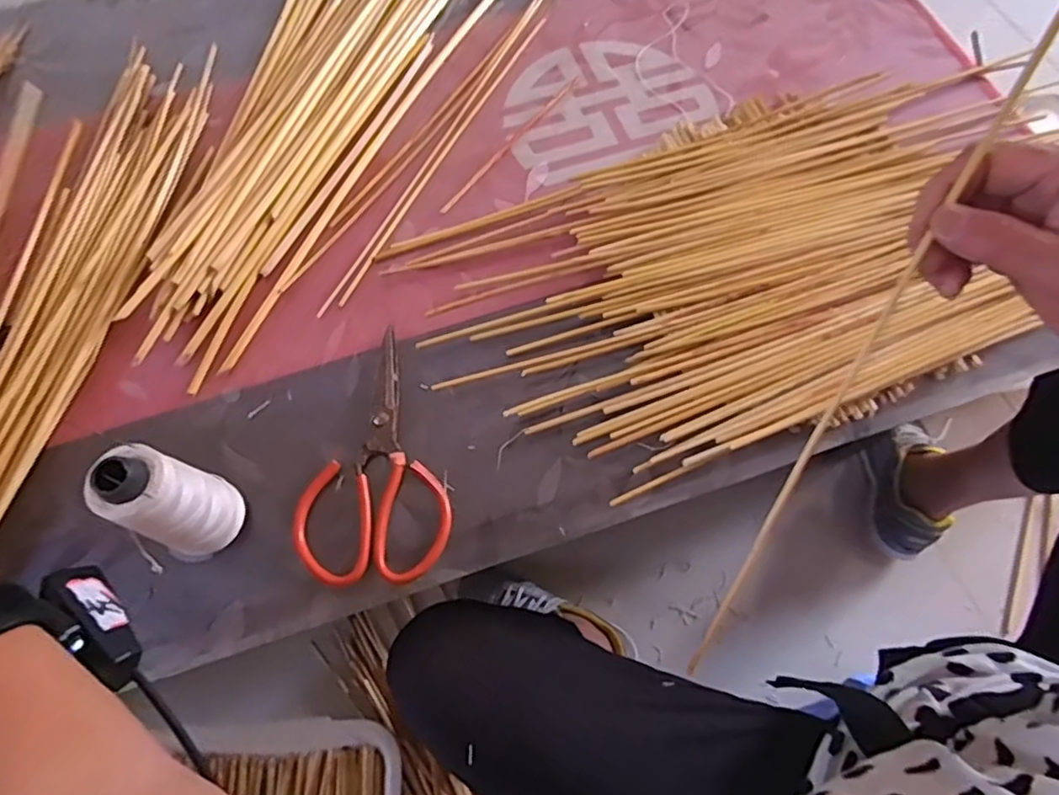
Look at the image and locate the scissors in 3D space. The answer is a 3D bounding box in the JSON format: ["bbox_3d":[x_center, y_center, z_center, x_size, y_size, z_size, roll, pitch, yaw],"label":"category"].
[{"bbox_3d":[-0.121,0.044,0.451,0.104,0.008,0.178,-14,69,-6],"label":"scissors"}]

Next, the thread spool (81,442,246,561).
[{"bbox_3d":[-0.215,0.066,0.384,0.045,0.109,0.051,23,69,8],"label":"thread spool"}]

